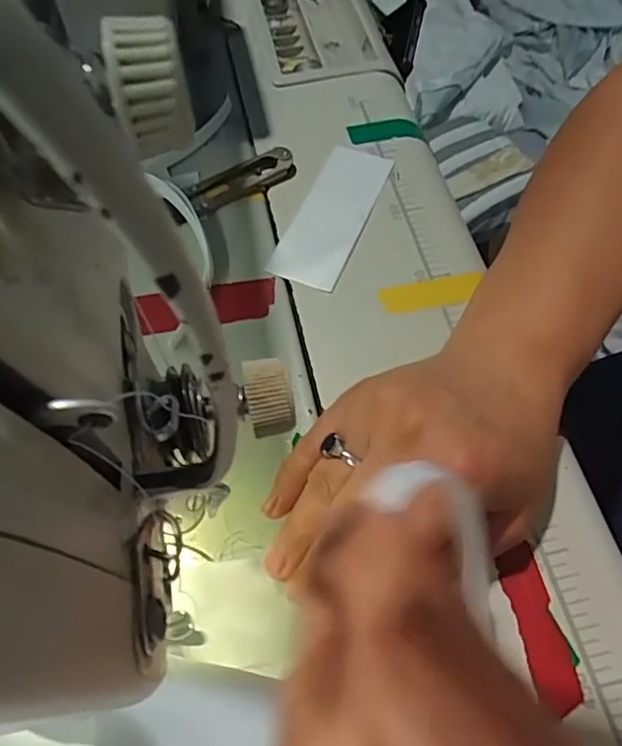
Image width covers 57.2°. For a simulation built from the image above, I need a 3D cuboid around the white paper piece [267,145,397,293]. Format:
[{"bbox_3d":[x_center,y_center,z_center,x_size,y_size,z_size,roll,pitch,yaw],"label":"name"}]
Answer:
[{"bbox_3d":[0.013,-0.094,0.333,0.039,0.005,0.105,21,65,7],"label":"white paper piece"}]

